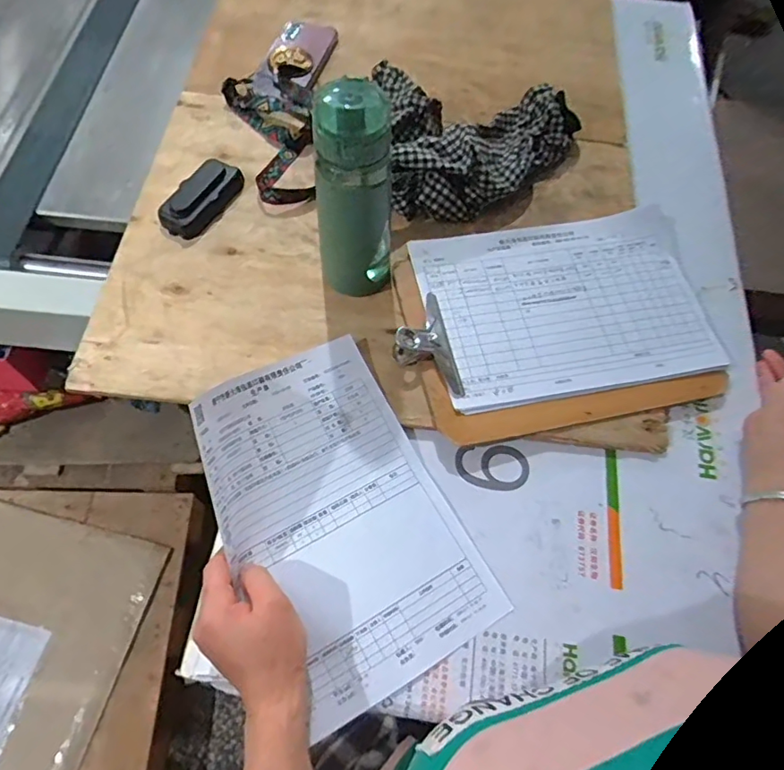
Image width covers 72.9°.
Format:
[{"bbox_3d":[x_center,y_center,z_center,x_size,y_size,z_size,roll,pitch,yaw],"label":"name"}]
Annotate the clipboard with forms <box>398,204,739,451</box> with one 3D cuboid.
[{"bbox_3d":[0.173,-0.071,0.566,0.326,0.030,0.231,-8,65,-7],"label":"clipboard with forms"}]

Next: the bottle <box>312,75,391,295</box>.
[{"bbox_3d":[-0.032,-0.170,0.488,0.070,0.209,0.073,1,64,-2],"label":"bottle"}]

